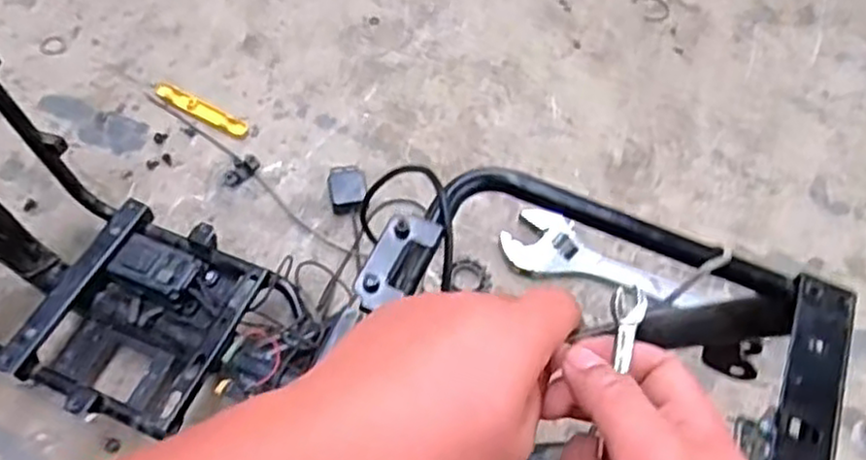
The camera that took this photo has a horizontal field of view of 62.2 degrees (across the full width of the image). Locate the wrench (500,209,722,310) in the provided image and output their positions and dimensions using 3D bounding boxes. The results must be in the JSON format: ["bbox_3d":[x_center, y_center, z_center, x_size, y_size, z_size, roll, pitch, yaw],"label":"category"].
[{"bbox_3d":[0.224,0.046,0.928,0.270,0.021,0.099,18,60,6],"label":"wrench"}]

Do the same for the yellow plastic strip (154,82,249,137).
[{"bbox_3d":[-0.330,-0.172,1.020,0.155,0.004,0.028,27,62,11],"label":"yellow plastic strip"}]

